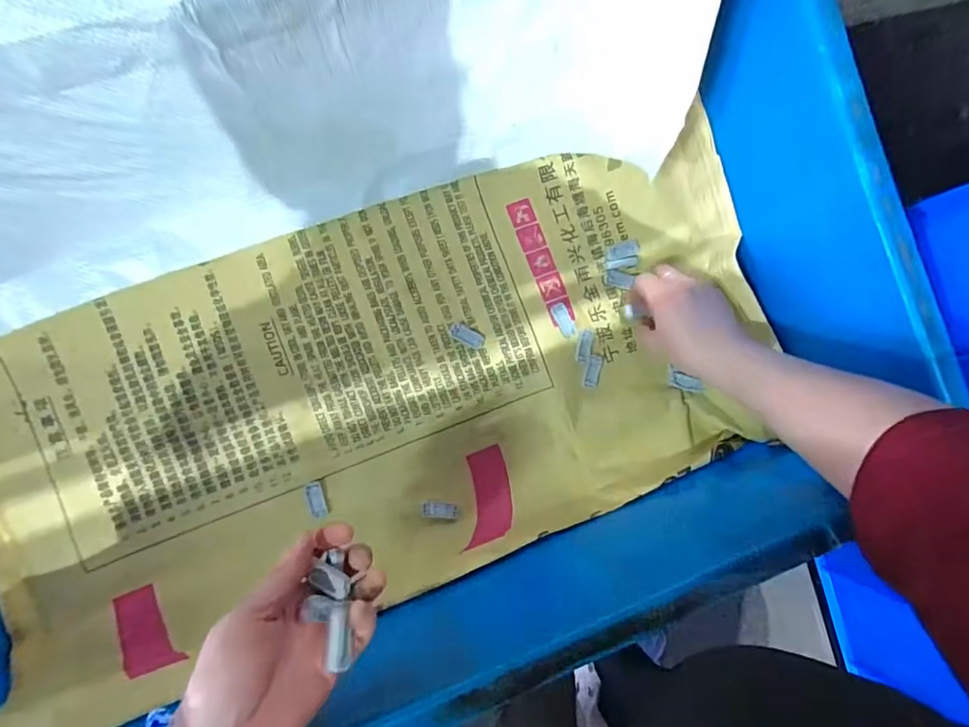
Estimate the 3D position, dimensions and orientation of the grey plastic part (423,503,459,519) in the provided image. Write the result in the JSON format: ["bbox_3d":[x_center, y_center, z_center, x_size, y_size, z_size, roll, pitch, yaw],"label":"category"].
[{"bbox_3d":[-0.043,0.145,0.505,0.036,0.011,0.016,11,87,-7],"label":"grey plastic part"}]

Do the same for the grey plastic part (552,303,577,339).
[{"bbox_3d":[0.082,-0.045,0.529,0.015,0.006,0.037,-26,92,-8],"label":"grey plastic part"}]

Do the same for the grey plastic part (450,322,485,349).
[{"bbox_3d":[-0.017,-0.029,0.521,0.036,0.004,0.018,28,85,-6],"label":"grey plastic part"}]

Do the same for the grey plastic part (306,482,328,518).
[{"bbox_3d":[-0.161,0.132,0.493,0.015,0.004,0.035,-14,90,-8],"label":"grey plastic part"}]

